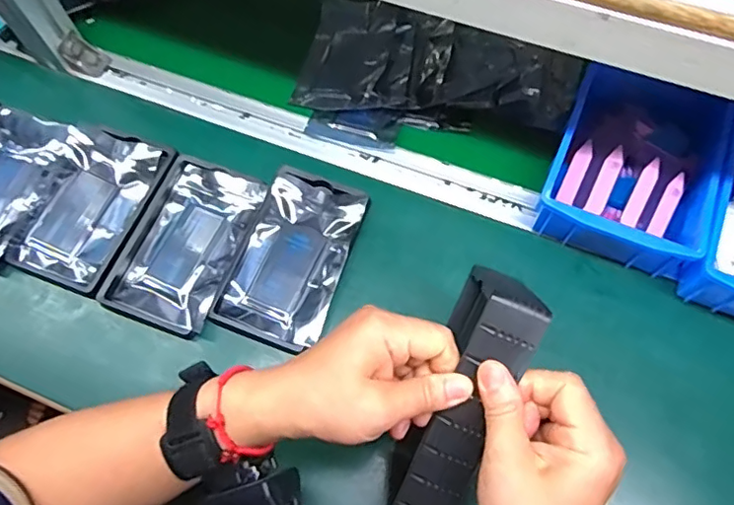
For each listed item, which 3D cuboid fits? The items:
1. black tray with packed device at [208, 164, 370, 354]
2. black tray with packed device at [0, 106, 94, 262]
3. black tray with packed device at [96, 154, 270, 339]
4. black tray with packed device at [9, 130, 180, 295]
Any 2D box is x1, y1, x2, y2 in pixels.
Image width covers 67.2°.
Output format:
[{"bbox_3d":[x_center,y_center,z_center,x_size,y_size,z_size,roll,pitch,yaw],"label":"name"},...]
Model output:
[{"bbox_3d":[-0.065,0.003,0.496,0.093,0.015,0.159,18,68,9],"label":"black tray with packed device"},{"bbox_3d":[-0.350,-0.063,0.531,0.111,0.013,0.157,20,68,9],"label":"black tray with packed device"},{"bbox_3d":[-0.164,-0.010,0.501,0.100,0.013,0.157,20,69,9],"label":"black tray with packed device"},{"bbox_3d":[-0.259,-0.045,0.518,0.098,0.012,0.154,19,69,9],"label":"black tray with packed device"}]

